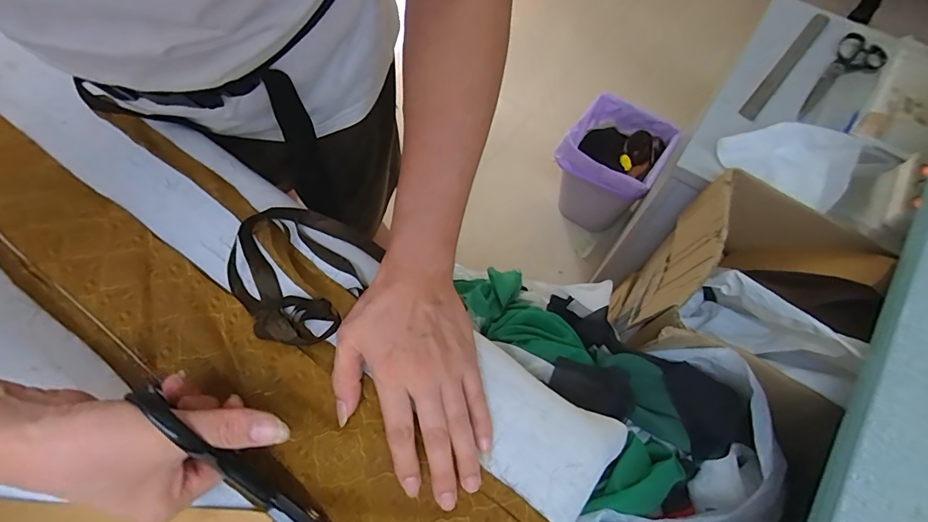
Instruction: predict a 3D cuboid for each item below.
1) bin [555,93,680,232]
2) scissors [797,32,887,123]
[{"bbox_3d":[0.381,-0.244,1.201,0.224,0.293,0.268,32,68,12],"label":"bin"},{"bbox_3d":[0.621,-0.304,0.729,0.263,0.018,0.078,-40,73,-18],"label":"scissors"}]

